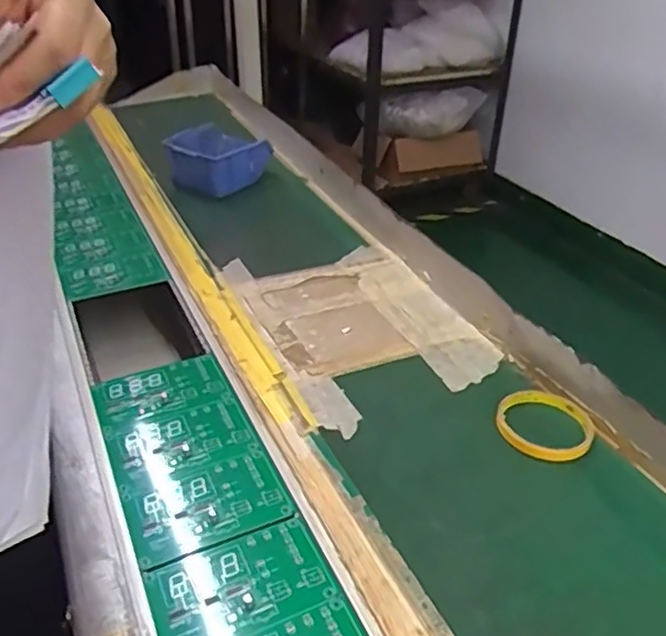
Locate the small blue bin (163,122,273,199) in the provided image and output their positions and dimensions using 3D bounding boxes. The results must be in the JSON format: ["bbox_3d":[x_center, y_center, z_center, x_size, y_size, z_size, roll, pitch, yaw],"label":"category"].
[{"bbox_3d":[-0.207,-0.278,1.156,0.148,0.071,0.139,25,41,32],"label":"small blue bin"}]

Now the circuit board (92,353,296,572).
[{"bbox_3d":[-0.136,0.115,0.597,0.122,0.008,0.238,-15,37,-22],"label":"circuit board"}]

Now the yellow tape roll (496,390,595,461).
[{"bbox_3d":[0.196,0.097,0.609,0.085,0.010,0.083,0,34,0],"label":"yellow tape roll"}]

